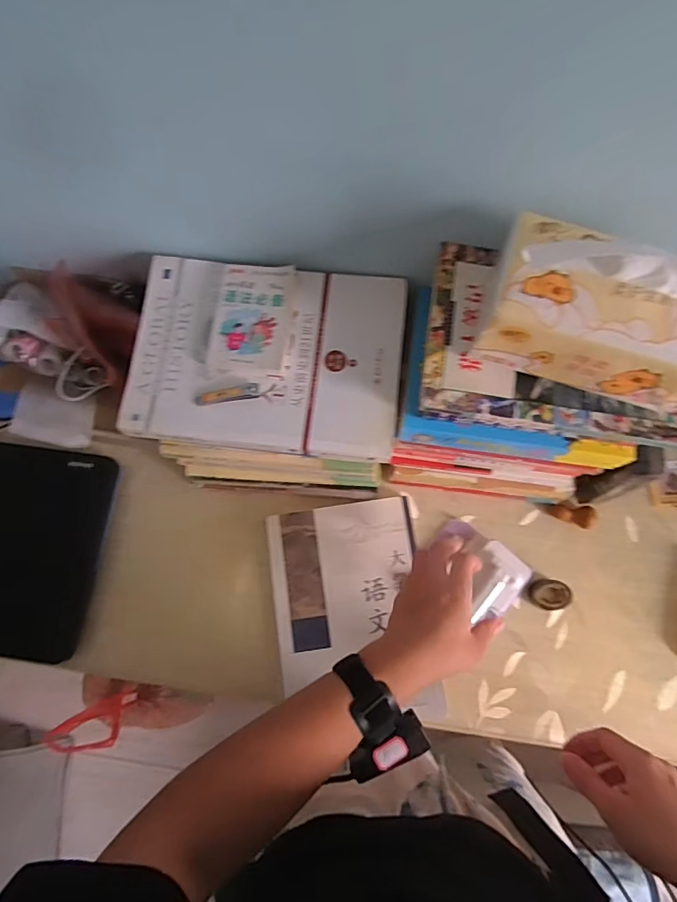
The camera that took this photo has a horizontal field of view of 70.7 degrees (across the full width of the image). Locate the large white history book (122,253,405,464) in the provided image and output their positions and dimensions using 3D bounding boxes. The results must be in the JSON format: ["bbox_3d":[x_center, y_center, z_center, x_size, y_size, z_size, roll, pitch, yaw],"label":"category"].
[{"bbox_3d":[-0.065,-0.087,0.437,0.241,0.024,0.168,5,76,2],"label":"large white history book"}]

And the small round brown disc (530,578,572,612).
[{"bbox_3d":[0.259,0.176,0.585,0.047,0.017,0.035,-2,75,1],"label":"small round brown disc"}]

